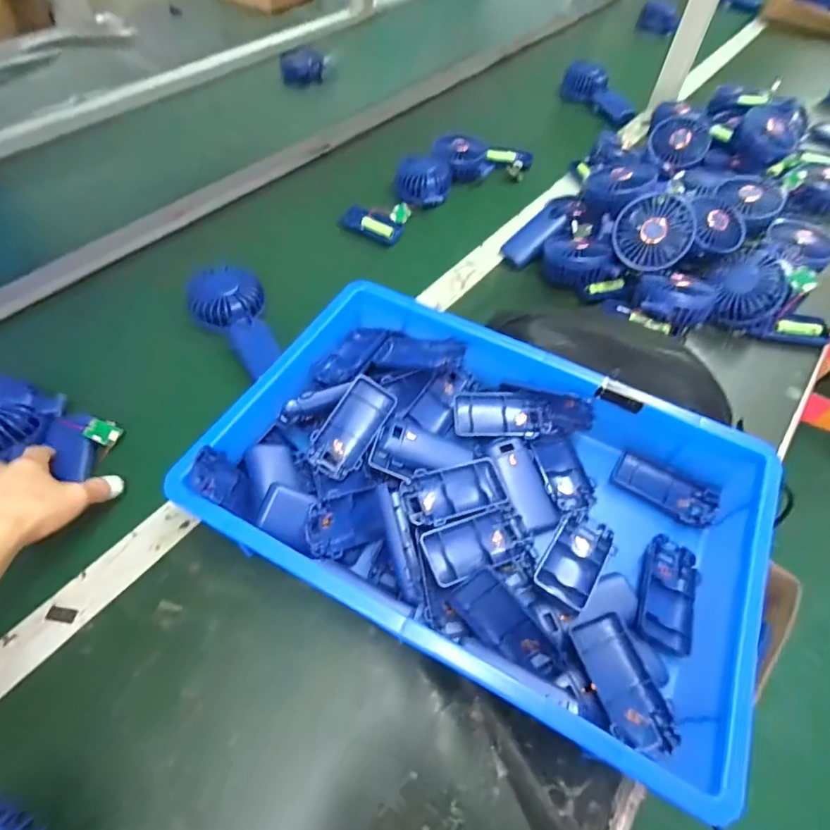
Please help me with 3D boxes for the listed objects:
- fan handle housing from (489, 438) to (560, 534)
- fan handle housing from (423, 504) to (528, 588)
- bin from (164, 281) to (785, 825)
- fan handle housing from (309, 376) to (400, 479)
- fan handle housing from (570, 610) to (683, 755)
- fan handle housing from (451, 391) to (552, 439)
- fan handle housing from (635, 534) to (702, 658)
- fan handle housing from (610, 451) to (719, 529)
[{"bbox_3d":[0.101,0.068,0.465,0.044,0.016,0.094,-6,62,-21],"label":"fan handle housing"},{"bbox_3d":[0.054,0.112,0.423,0.091,0.028,0.046,-18,58,-15],"label":"fan handle housing"},{"bbox_3d":[0.060,0.065,0.438,0.429,0.083,0.287,26,58,15],"label":"bin"},{"bbox_3d":[-0.060,0.013,0.467,0.046,0.024,0.097,33,86,19],"label":"fan handle housing"},{"bbox_3d":[0.153,0.203,0.371,0.045,0.025,0.091,-14,57,-12],"label":"fan handle housing"},{"bbox_3d":[0.088,0.001,0.497,0.095,0.019,0.046,7,55,3],"label":"fan handle housing"},{"bbox_3d":[0.216,0.148,0.416,0.048,0.023,0.097,25,58,14],"label":"fan handle housing"},{"bbox_3d":[0.242,0.074,0.480,0.094,0.020,0.045,31,60,18],"label":"fan handle housing"}]

